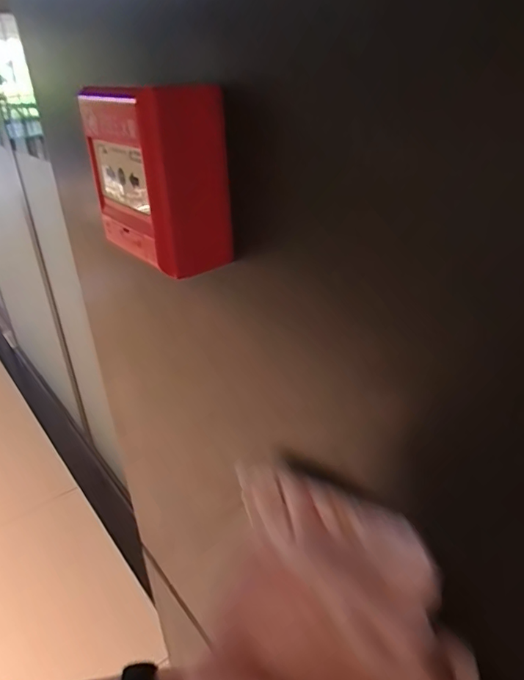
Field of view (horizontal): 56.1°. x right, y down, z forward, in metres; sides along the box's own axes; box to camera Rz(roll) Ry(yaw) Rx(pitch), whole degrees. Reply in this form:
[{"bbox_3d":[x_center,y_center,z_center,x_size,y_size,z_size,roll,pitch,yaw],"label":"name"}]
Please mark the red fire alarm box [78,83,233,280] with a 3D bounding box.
[{"bbox_3d":[-0.061,-0.095,0.284,0.055,0.093,0.098,-19,33,-27],"label":"red fire alarm box"}]

